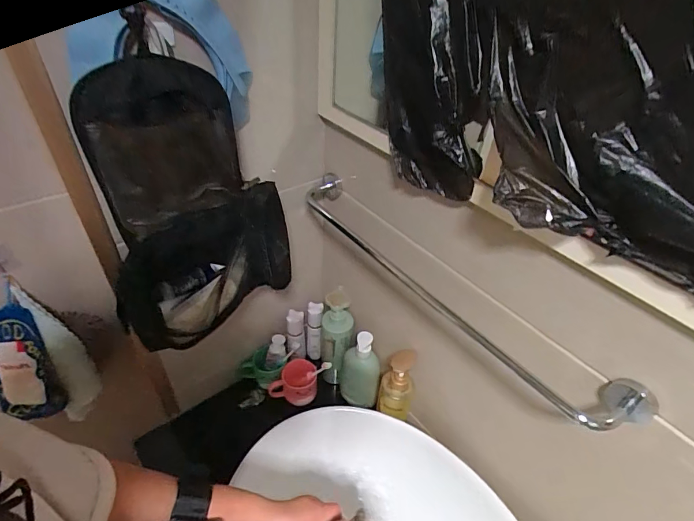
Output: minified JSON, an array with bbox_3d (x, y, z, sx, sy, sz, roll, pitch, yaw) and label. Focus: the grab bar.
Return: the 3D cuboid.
[{"bbox_3d":[0.117,0.025,0.586,0.079,0.045,0.575,-26,49,-31],"label":"grab bar"}]

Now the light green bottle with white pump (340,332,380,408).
[{"bbox_3d":[0.027,0.230,0.860,0.079,0.190,0.049,6,40,2],"label":"light green bottle with white pump"}]

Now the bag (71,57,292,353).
[{"bbox_3d":[-0.224,-0.069,0.583,0.243,0.352,0.143,-31,51,-34],"label":"bag"}]

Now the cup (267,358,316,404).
[{"bbox_3d":[-0.118,0.266,0.898,0.101,0.082,0.066,-1,40,-6],"label":"cup"}]

